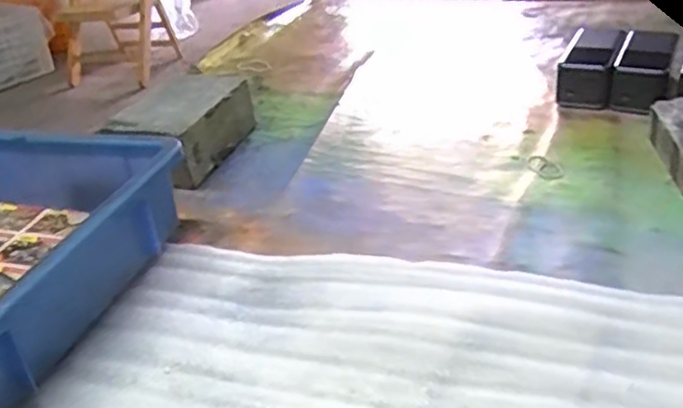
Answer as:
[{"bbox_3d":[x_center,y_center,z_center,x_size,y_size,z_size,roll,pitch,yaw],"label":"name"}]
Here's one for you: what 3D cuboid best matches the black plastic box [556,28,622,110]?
[{"bbox_3d":[0.281,-0.155,0.753,0.057,0.056,0.128,9,33,23],"label":"black plastic box"}]

